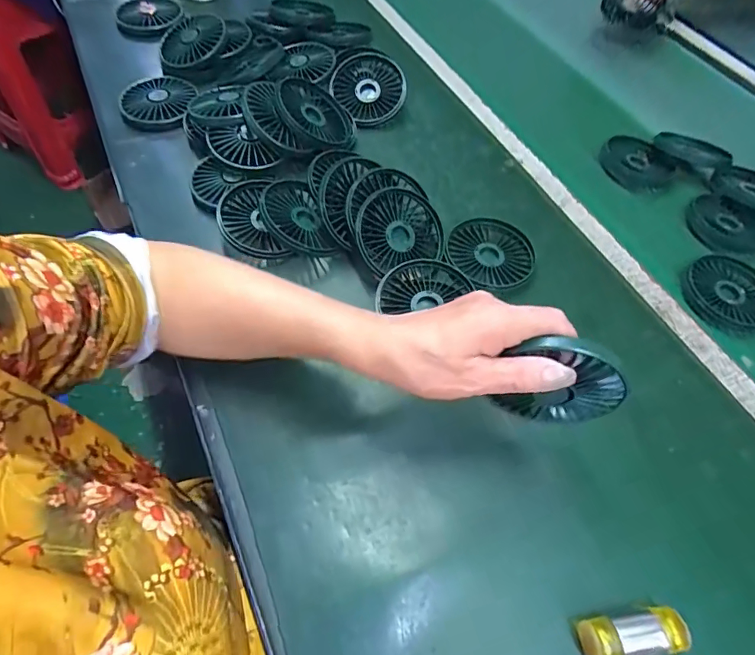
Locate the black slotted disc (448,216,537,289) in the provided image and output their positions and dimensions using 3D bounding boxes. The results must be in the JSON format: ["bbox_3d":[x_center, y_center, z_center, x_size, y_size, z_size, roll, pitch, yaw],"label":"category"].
[{"bbox_3d":[0.111,-0.077,0.456,0.082,0.007,0.082,1,59,-2],"label":"black slotted disc"}]

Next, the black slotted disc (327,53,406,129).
[{"bbox_3d":[-0.009,-0.292,0.561,0.088,0.015,0.096,0,75,1],"label":"black slotted disc"}]

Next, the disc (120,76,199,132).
[{"bbox_3d":[-0.249,-0.258,0.528,0.082,0.021,0.090,1,59,-2],"label":"disc"}]

